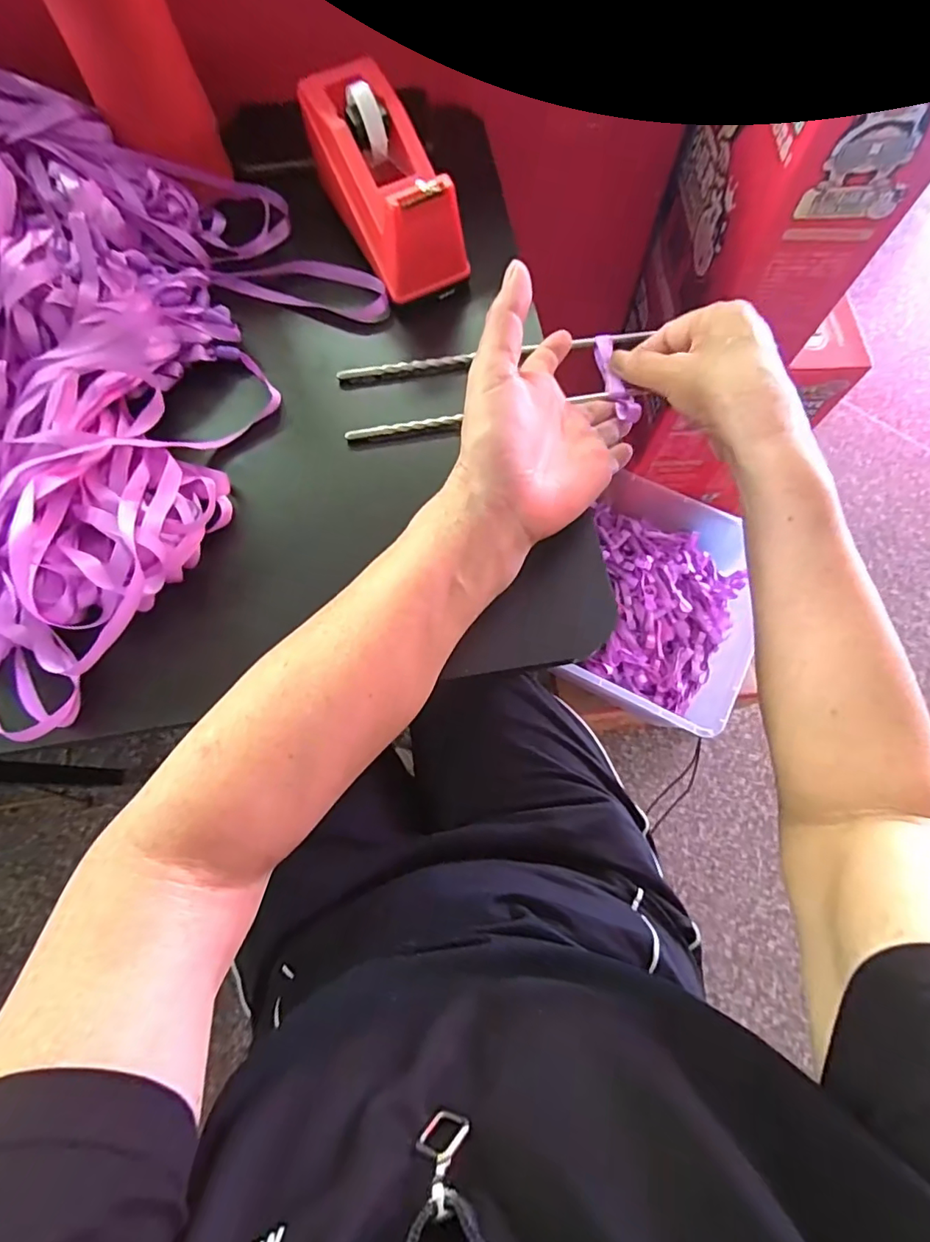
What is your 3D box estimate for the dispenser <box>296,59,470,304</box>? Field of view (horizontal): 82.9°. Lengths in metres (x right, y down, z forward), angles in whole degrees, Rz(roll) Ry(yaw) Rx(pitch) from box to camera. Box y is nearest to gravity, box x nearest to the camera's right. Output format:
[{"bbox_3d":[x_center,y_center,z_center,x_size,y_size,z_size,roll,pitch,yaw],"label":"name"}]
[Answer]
[{"bbox_3d":[-0.057,-0.307,0.355,0.062,0.060,0.158,-27,86,-10],"label":"dispenser"}]

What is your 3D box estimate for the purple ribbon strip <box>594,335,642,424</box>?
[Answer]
[{"bbox_3d":[0.101,-0.166,0.356,0.015,0.010,0.072,-10,67,-4],"label":"purple ribbon strip"}]

